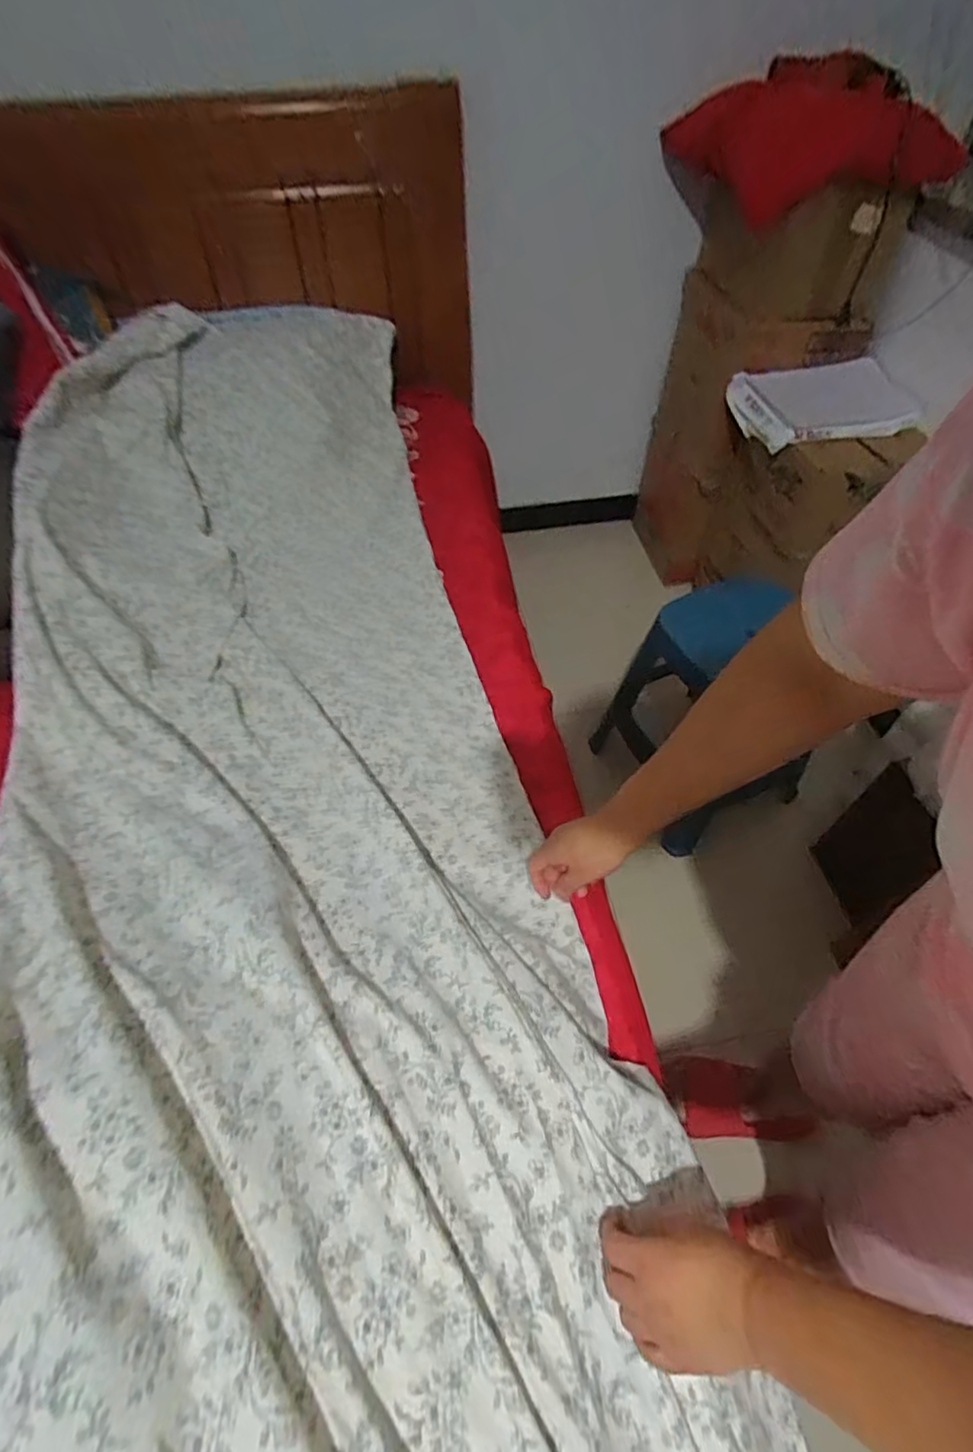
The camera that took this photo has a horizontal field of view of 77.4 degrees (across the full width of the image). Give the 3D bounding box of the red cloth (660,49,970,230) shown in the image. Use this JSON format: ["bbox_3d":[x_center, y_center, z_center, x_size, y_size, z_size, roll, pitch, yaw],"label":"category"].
[{"bbox_3d":[0.613,-1.126,1.159,0.500,0.186,0.179,-1,52,-1],"label":"red cloth"}]

